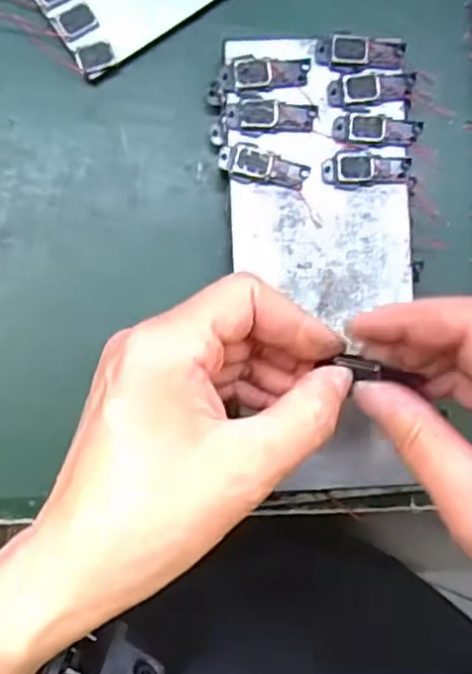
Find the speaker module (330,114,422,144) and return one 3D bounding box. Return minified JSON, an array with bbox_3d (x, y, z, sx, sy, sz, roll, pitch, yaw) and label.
[{"bbox_3d":[0.064,-0.093,0.292,0.040,0.004,0.013,2,90,-5],"label":"speaker module"}]

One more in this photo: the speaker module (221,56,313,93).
[{"bbox_3d":[0.013,-0.117,0.288,0.040,0.004,0.014,-6,91,-5],"label":"speaker module"}]

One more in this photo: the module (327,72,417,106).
[{"bbox_3d":[0.061,-0.111,0.292,0.039,0.004,0.015,-1,90,-5],"label":"module"}]

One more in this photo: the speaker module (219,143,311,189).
[{"bbox_3d":[0.013,-0.075,0.289,0.039,0.004,0.015,19,88,-4],"label":"speaker module"}]

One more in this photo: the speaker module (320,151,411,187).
[{"bbox_3d":[0.059,-0.075,0.293,0.040,0.004,0.015,0,90,-5],"label":"speaker module"}]

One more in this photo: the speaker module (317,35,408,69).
[{"bbox_3d":[0.056,-0.127,0.292,0.039,0.004,0.013,-1,90,-5],"label":"speaker module"}]

